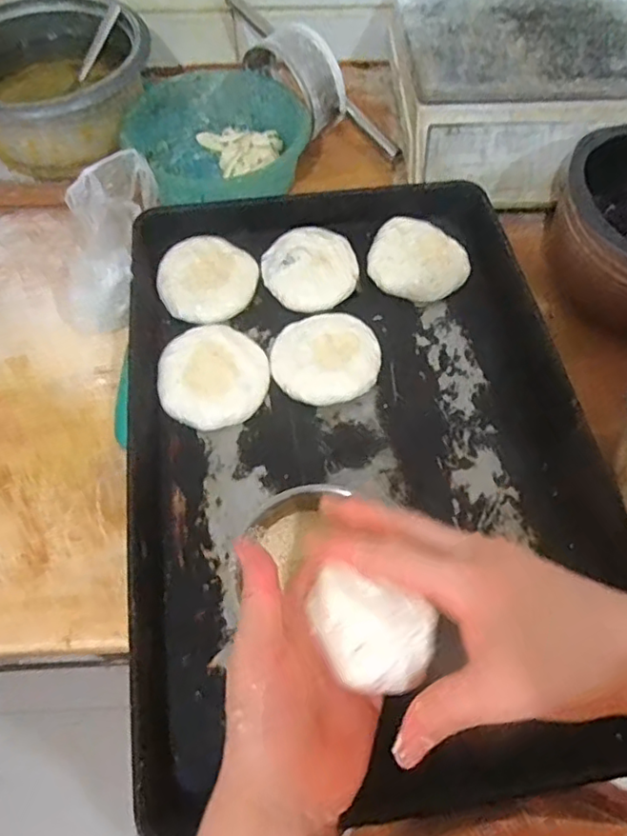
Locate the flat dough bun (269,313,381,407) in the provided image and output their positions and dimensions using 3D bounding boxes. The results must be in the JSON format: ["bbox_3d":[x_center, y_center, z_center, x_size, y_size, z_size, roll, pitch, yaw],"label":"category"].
[{"bbox_3d":[0.014,-0.064,0.649,0.114,0.033,0.104,0,61,0],"label":"flat dough bun"}]

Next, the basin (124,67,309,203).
[{"bbox_3d":[-0.111,-0.351,0.797,0.202,0.090,0.200,0,61,0],"label":"basin"}]

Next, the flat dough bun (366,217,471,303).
[{"bbox_3d":[0.124,-0.187,0.715,0.113,0.023,0.099,15,62,8],"label":"flat dough bun"}]

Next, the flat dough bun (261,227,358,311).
[{"bbox_3d":[-0.005,-0.176,0.708,0.107,0.029,0.106,0,61,0],"label":"flat dough bun"}]

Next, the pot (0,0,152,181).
[{"bbox_3d":[-0.345,-0.447,0.796,0.251,0.116,0.255,0,61,0],"label":"pot"}]

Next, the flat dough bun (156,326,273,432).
[{"bbox_3d":[-0.104,-0.044,0.630,0.112,0.020,0.111,-13,62,-7],"label":"flat dough bun"}]

